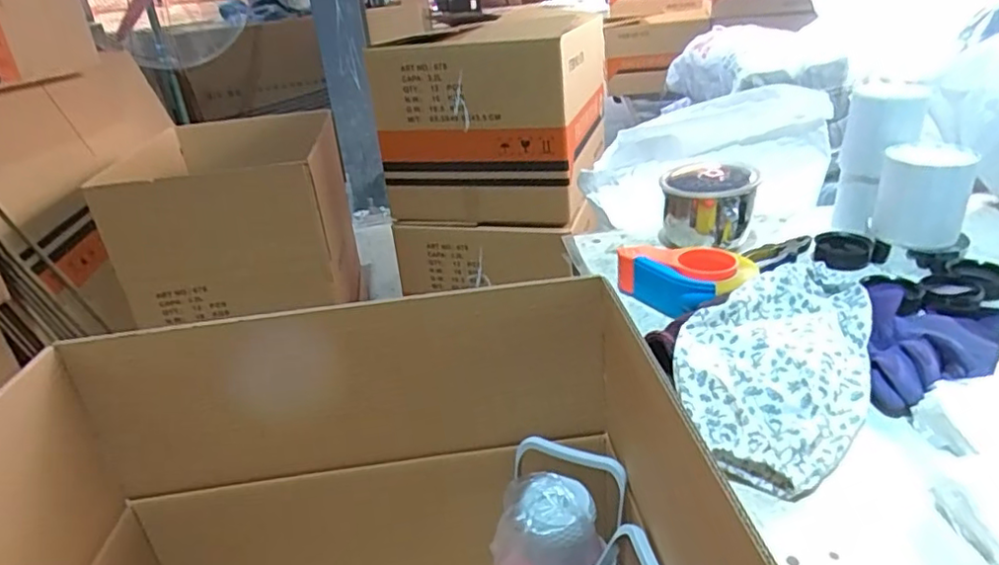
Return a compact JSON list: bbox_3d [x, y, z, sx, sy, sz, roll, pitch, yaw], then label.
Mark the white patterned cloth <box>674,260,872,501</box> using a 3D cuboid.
[{"bbox_3d":[0.296,0.067,0.668,0.176,0.061,0.374,9,30,28],"label":"white patterned cloth"}]

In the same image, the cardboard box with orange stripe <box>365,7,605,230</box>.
[{"bbox_3d":[0.001,-0.460,1.677,0.471,0.459,0.556,4,28,20],"label":"cardboard box with orange stripe"}]

